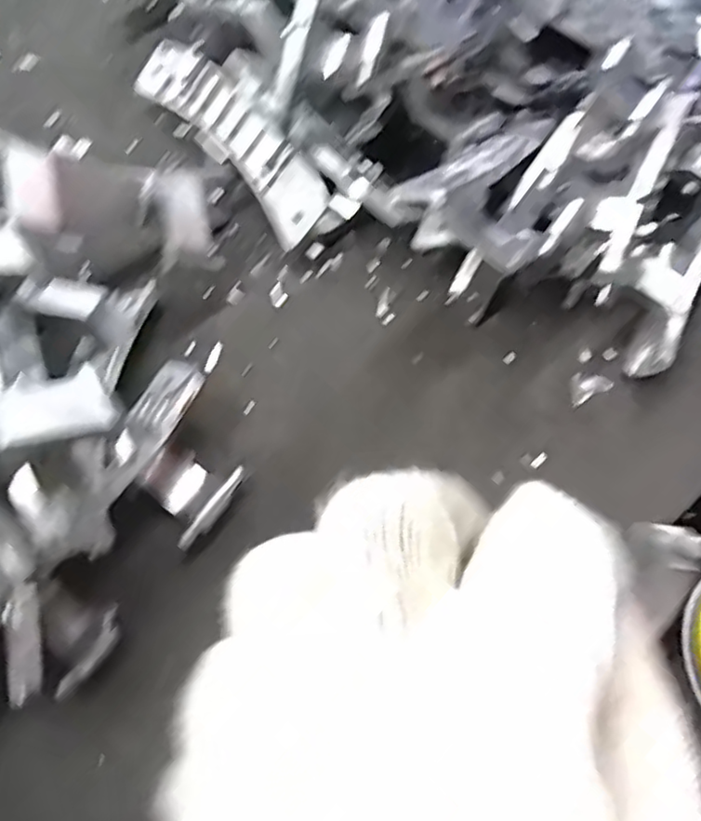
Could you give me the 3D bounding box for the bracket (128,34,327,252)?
[{"bbox_3d":[-0.064,-0.151,0.370,0.038,0.015,0.148,-43,73,10],"label":"bracket"}]

